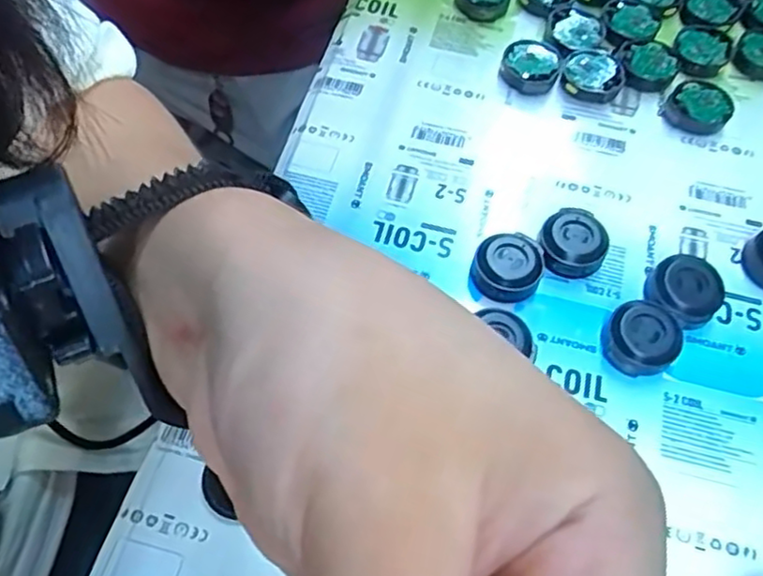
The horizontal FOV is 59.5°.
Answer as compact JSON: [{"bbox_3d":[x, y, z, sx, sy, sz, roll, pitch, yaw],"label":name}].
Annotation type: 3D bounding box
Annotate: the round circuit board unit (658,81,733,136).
[{"bbox_3d":[0.159,-0.090,0.335,0.030,0.010,0.030,1,61,-1],"label":"round circuit board unit"}]

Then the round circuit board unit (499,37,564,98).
[{"bbox_3d":[0.078,-0.115,0.348,0.030,0.009,0.034,12,61,5],"label":"round circuit board unit"}]

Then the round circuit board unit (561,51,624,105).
[{"bbox_3d":[0.109,-0.109,0.344,0.030,0.008,0.032,1,61,-1],"label":"round circuit board unit"}]

